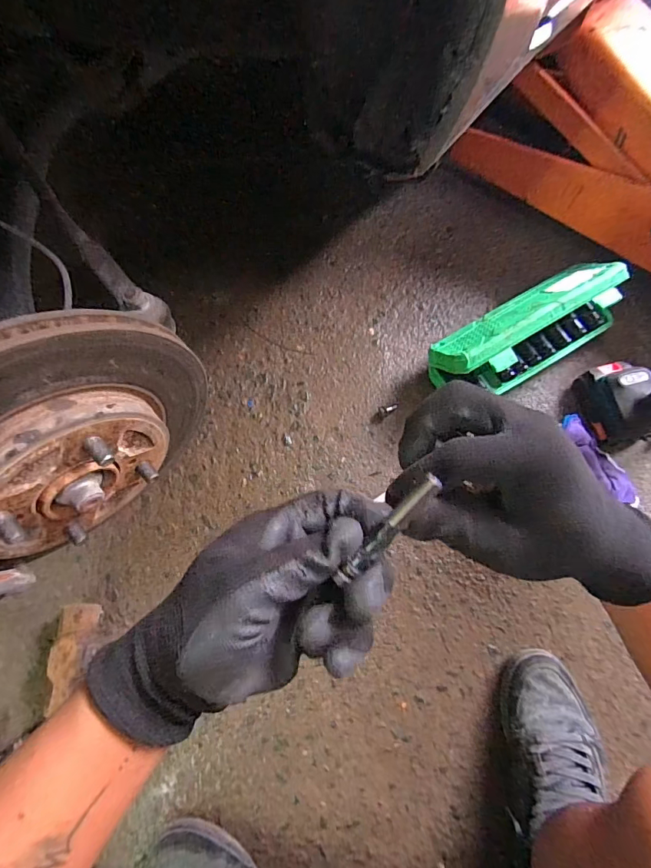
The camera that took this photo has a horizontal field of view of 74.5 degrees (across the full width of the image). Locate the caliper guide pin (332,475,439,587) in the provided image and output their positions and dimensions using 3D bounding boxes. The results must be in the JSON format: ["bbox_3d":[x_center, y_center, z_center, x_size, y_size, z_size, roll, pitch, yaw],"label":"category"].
[{"bbox_3d":[0.030,0.046,0.206,0.010,0.007,0.065,41,99,12],"label":"caliper guide pin"}]

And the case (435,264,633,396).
[{"bbox_3d":[0.289,-0.148,0.623,0.273,0.113,0.108,-30,75,-7],"label":"case"}]

